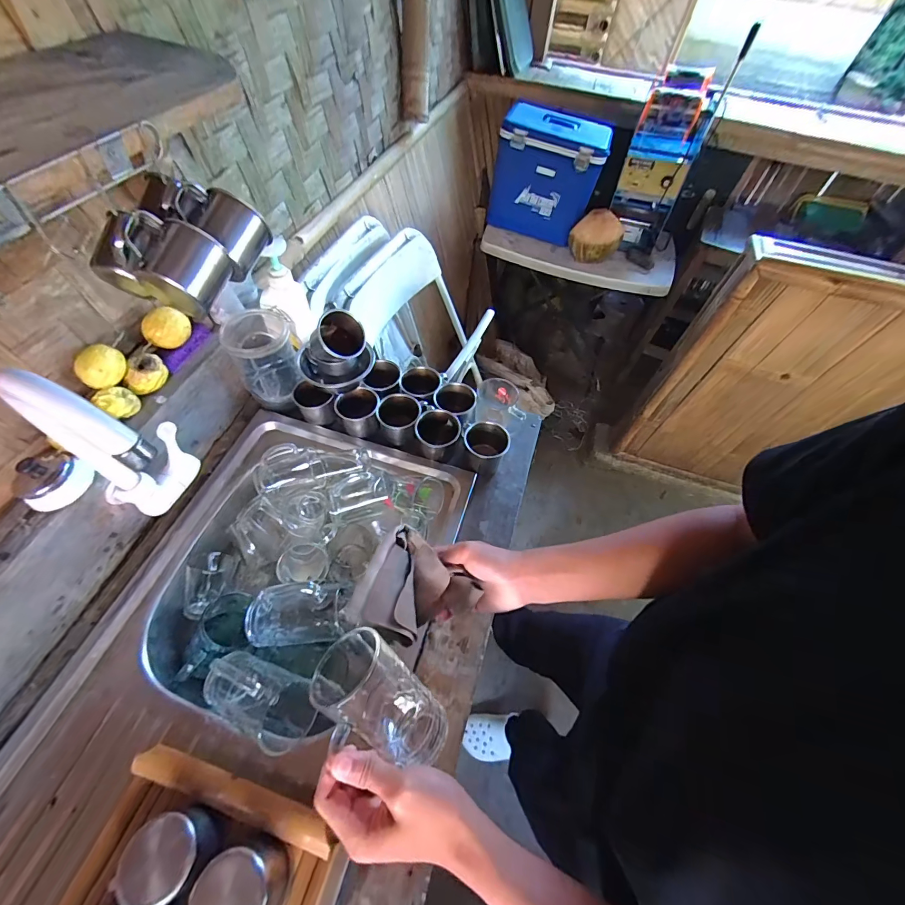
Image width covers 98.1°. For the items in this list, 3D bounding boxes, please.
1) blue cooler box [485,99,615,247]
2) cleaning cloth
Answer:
[{"bbox_3d":[0.351,-1.025,1.454,0.361,0.324,0.250,17,57,6],"label":"blue cooler box"},{"bbox_3d":[-0.036,0.154,0.439,0.120,0.049,0.112,20,58,8],"label":"cleaning cloth"}]

